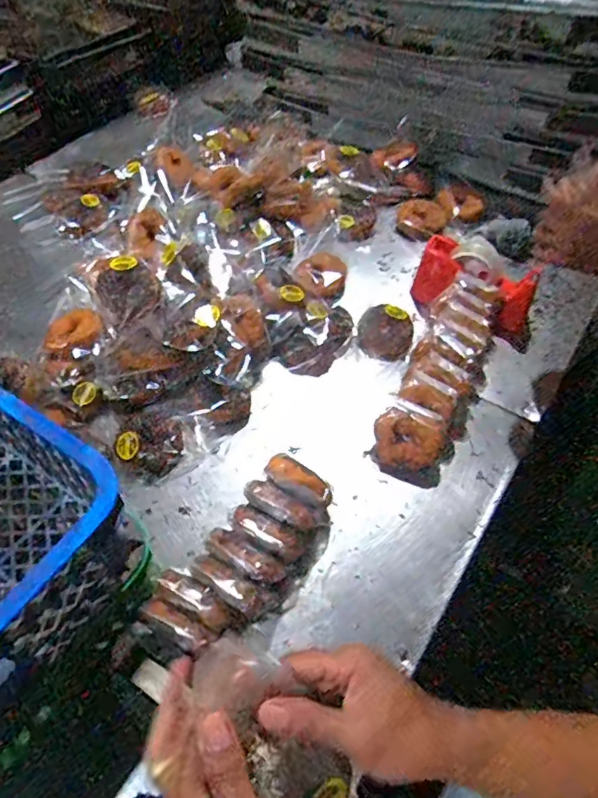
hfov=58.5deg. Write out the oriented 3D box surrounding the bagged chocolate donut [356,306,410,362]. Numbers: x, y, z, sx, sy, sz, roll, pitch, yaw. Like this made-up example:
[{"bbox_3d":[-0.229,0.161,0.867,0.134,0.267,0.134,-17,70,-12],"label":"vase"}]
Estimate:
[{"bbox_3d":[0.144,-0.111,0.910,0.090,0.026,0.115,7,53,5],"label":"bagged chocolate donut"}]

